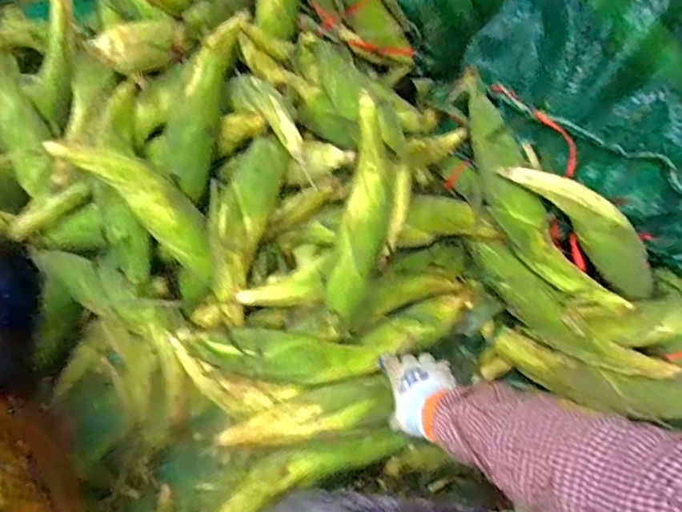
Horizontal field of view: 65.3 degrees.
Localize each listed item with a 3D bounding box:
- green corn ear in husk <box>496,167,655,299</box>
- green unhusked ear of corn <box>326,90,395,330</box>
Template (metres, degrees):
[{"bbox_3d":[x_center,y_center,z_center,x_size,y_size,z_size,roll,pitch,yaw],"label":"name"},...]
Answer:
[{"bbox_3d":[0.372,-0.041,0.791,0.310,0.082,0.058,41,63,-14],"label":"green corn ear in husk"},{"bbox_3d":[0.032,-0.057,0.777,0.073,0.064,0.337,9,97,7],"label":"green unhusked ear of corn"}]

